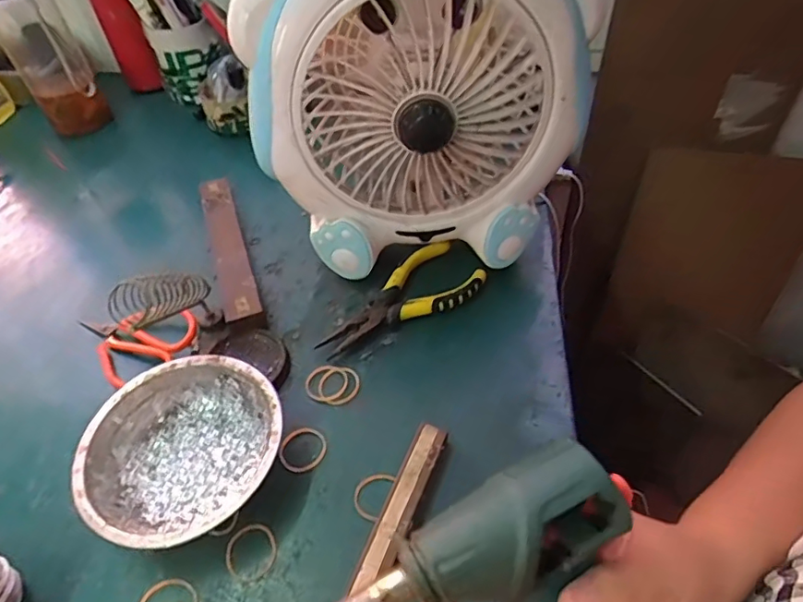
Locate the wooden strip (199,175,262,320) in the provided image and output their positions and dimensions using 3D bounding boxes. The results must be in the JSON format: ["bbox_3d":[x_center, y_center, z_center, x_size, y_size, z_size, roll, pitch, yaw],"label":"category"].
[{"bbox_3d":[-0.162,-0.051,0.500,0.031,0.021,0.197,-18,50,-11],"label":"wooden strip"}]

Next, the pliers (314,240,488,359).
[{"bbox_3d":[-0.003,-0.002,0.456,0.146,0.015,0.063,-27,53,-19],"label":"pliers"}]

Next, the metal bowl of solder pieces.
[{"bbox_3d":[-0.141,0.100,0.357,0.123,0.041,0.123,-2,49,2],"label":"metal bowl of solder pieces"}]

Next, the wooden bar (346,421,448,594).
[{"bbox_3d":[-0.019,0.167,0.308,0.020,0.018,0.213,16,52,17],"label":"wooden bar"}]

